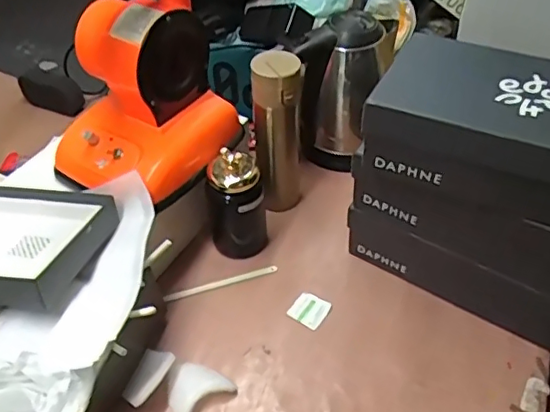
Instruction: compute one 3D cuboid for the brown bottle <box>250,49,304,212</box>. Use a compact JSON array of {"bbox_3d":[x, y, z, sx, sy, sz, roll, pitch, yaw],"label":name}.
[{"bbox_3d":[0.004,-0.095,0.807,0.063,0.243,0.053,-3,45,-1],"label":"brown bottle"}]

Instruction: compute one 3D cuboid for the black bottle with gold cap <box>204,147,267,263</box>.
[{"bbox_3d":[-0.052,-0.007,0.779,0.078,0.158,0.077,-7,45,-4],"label":"black bottle with gold cap"}]

